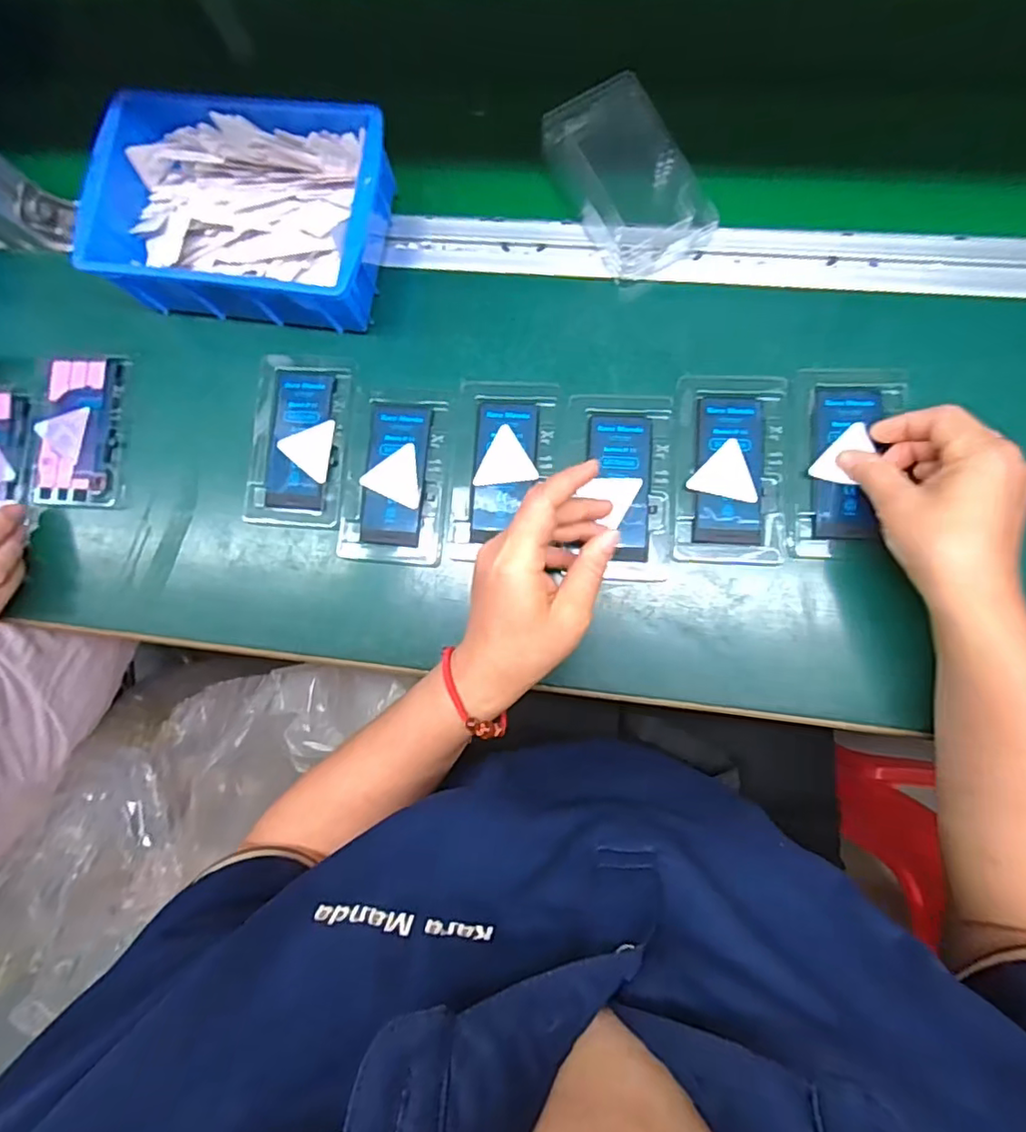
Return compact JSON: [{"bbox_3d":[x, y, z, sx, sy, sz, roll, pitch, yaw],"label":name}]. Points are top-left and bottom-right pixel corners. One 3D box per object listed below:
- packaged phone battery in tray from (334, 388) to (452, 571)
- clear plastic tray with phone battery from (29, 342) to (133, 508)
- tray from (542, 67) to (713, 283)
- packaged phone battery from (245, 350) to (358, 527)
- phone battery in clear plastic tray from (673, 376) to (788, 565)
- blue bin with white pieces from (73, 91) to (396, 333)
[{"bbox_3d":[-0.082,-0.066,0.427,0.074,0.005,0.127,7,87,7],"label":"packaged phone battery in tray"},{"bbox_3d":[-0.336,-0.108,0.456,0.076,0.008,0.125,1,86,6],"label":"clear plastic tray with phone battery"},{"bbox_3d":[0.081,-0.276,0.422,0.079,0.027,0.130,-30,84,3],"label":"tray"},{"bbox_3d":[-0.157,-0.092,0.434,0.071,0.009,0.125,6,87,6],"label":"packaged phone battery"},{"bbox_3d":[0.148,-0.066,0.404,0.072,0.004,0.128,2,86,6],"label":"phone battery in clear plastic tray"},{"bbox_3d":[-0.190,-0.251,0.425,0.204,0.059,0.138,8,87,7],"label":"blue bin with white pieces"}]

